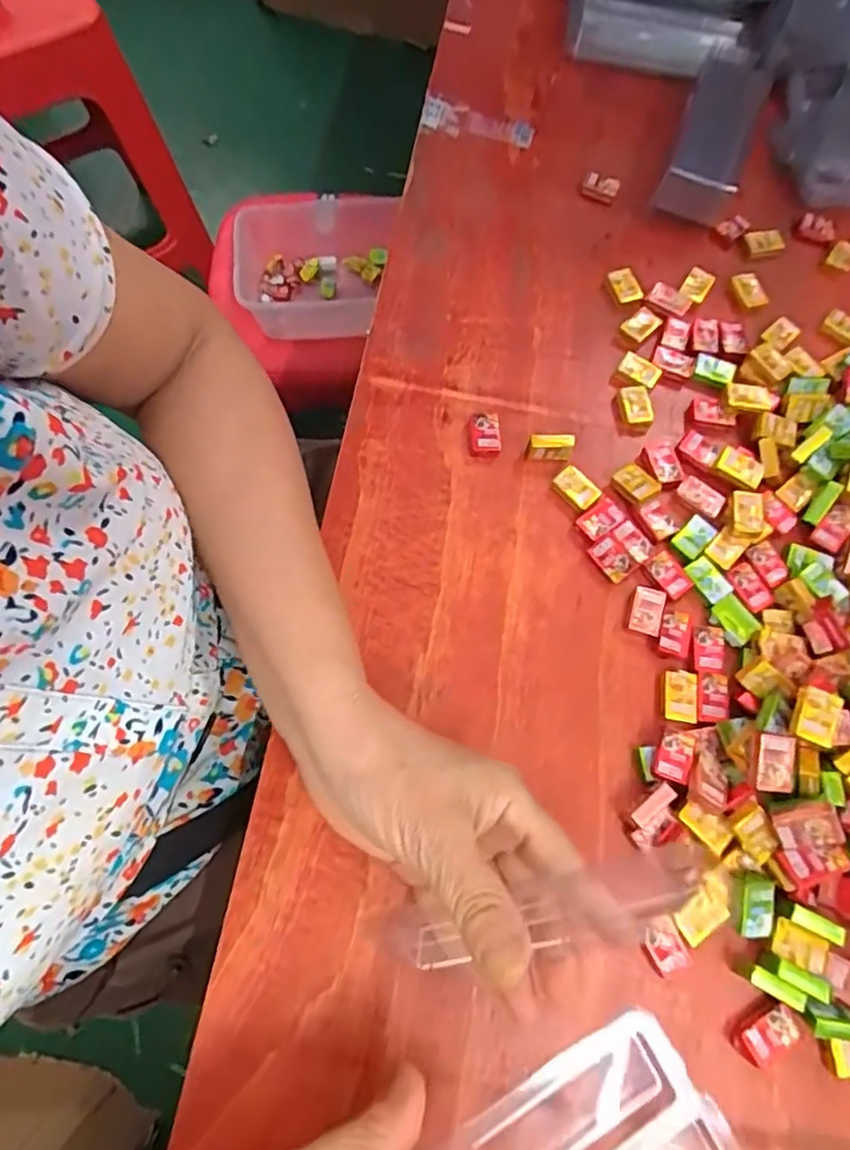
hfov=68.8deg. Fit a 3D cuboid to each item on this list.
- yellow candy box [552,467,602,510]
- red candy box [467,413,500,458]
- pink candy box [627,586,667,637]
[{"bbox_3d":[0.088,-0.050,0.361,0.027,0.007,0.017,42,74,11],"label":"yellow candy box"},{"bbox_3d":[0.035,-0.083,0.370,0.017,0.009,0.025,-5,71,-4],"label":"red candy box"},{"bbox_3d":[0.122,0.019,0.337,0.016,0.004,0.026,18,71,4],"label":"pink candy box"}]

